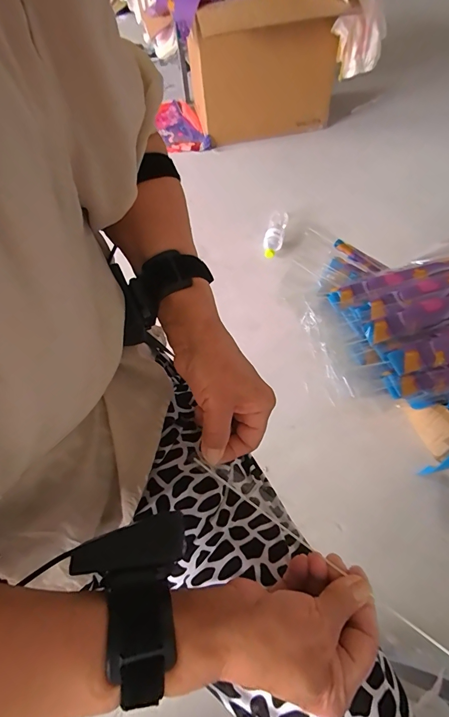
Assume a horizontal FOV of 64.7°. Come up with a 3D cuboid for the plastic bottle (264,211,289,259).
[{"bbox_3d":[0.181,-0.444,1.271,0.069,0.052,0.228,9,57,11],"label":"plastic bottle"}]

